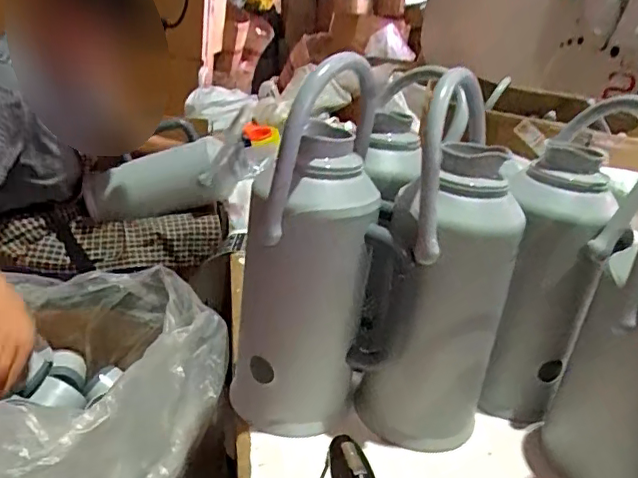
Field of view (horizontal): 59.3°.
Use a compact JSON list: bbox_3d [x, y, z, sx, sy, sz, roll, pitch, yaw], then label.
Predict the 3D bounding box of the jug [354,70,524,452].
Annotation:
[{"bbox_3d":[0.165,0.041,0.720,0.145,0.459,0.205,13,24,15],"label":"jug"}]

